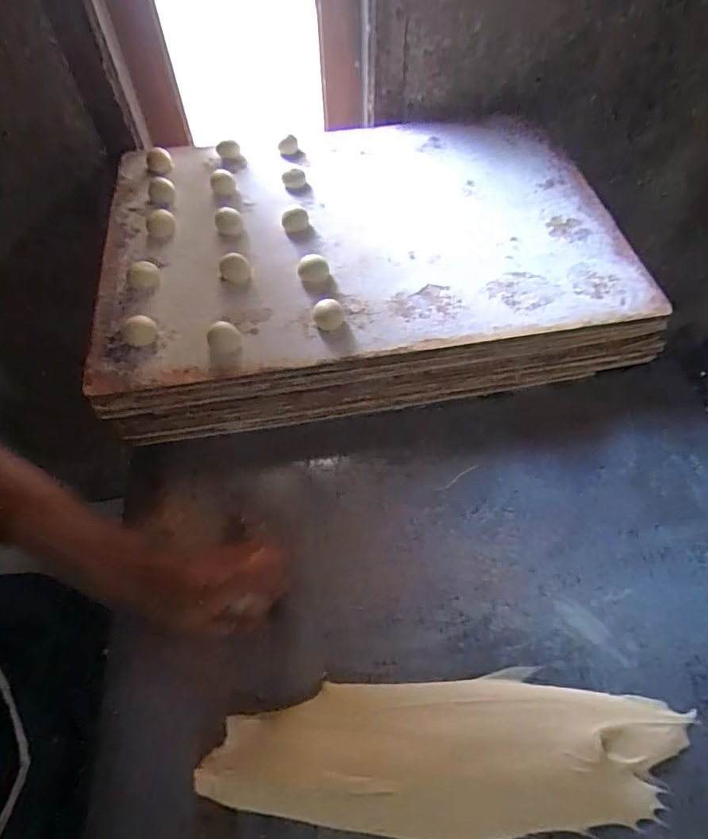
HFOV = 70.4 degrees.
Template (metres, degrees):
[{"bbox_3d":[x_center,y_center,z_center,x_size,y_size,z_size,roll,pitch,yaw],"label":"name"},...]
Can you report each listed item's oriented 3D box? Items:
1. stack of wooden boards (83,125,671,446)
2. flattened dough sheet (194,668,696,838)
[{"bbox_3d":[0.006,-0.210,0.620,0.587,0.086,0.419,-9,57,-5],"label":"stack of wooden boards"},{"bbox_3d":[0.070,0.248,0.372,0.346,0.013,0.101,-4,57,-2],"label":"flattened dough sheet"}]

